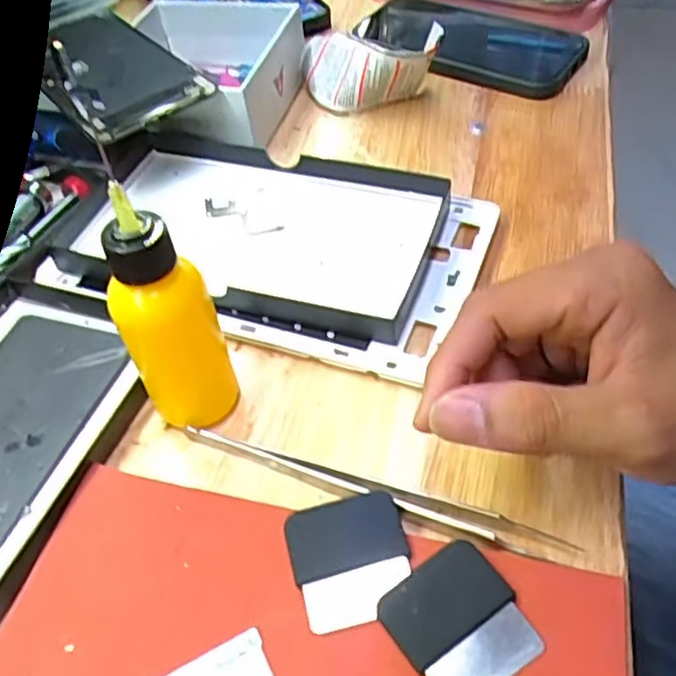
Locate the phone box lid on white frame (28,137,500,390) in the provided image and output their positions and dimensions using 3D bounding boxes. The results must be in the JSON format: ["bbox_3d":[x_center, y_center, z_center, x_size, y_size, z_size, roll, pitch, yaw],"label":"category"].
[{"bbox_3d":[-0.039,-0.049,0.336,0.206,0.016,0.111,12,52,14],"label":"phone box lid on white frame"}]

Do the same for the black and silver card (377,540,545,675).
[{"bbox_3d":[0.039,0.089,0.217,0.040,0.004,0.041,-31,54,-21],"label":"black and silver card"}]

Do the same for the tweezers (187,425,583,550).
[{"bbox_3d":[0.011,0.053,0.252,0.145,0.004,0.013,13,52,15],"label":"tweezers"}]

